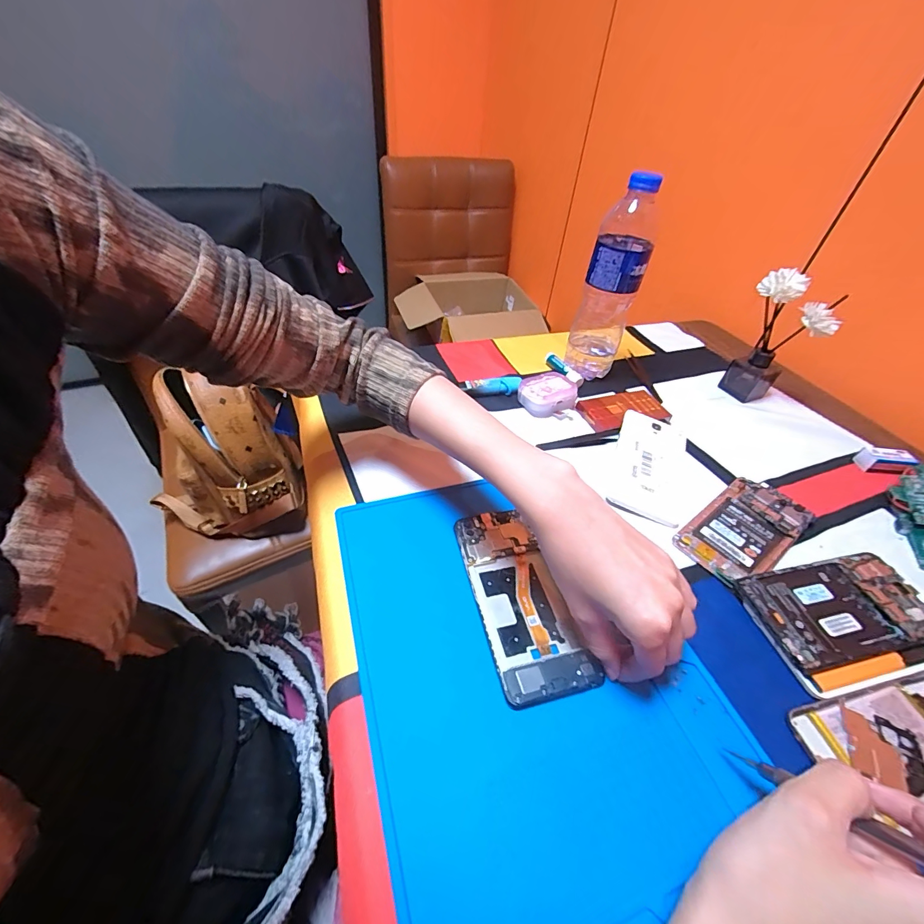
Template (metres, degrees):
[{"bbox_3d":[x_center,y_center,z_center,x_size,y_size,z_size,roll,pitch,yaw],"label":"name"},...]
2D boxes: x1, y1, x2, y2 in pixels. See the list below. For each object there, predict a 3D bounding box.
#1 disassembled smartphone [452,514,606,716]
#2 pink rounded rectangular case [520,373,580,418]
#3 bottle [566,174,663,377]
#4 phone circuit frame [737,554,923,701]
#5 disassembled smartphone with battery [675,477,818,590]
[{"bbox_3d":[0.042,0.101,0.312,0.064,0.007,0.150,-8,46,-15],"label":"disassembled smartphone"},{"bbox_3d":[0.101,-0.082,0.495,0.065,0.031,0.055,-20,50,-24],"label":"pink rounded rectangular case"},{"bbox_3d":[0.181,-0.209,0.498,0.065,0.222,0.062,18,45,11],"label":"bottle"},{"bbox_3d":[0.300,0.121,0.317,0.145,0.014,0.084,-6,46,-13],"label":"phone circuit frame"},{"bbox_3d":[0.264,0.060,0.379,0.140,0.009,0.070,-27,53,-29],"label":"disassembled smartphone with battery"}]

